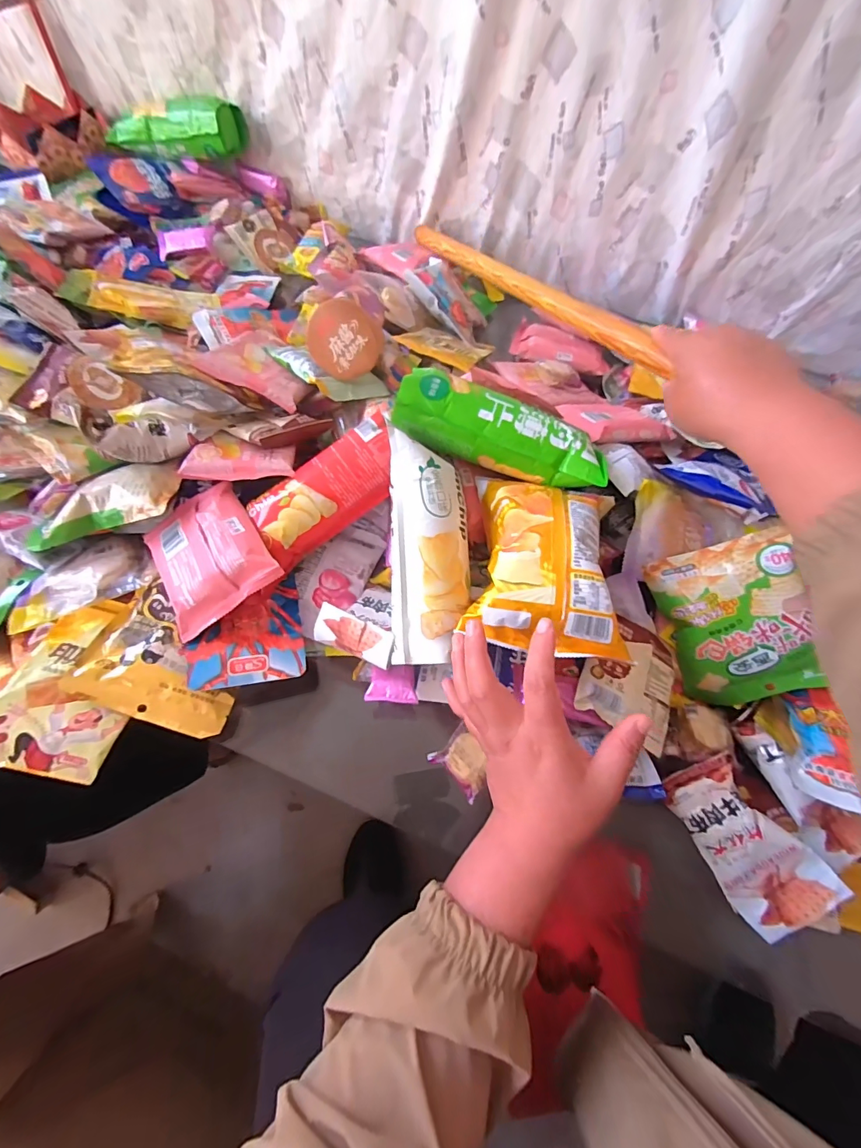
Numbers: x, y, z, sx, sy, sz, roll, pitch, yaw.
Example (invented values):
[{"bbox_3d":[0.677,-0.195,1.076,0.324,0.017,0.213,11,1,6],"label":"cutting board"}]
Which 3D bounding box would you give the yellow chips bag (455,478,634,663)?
[{"bbox_3d":[0.102,-0.015,0.384,0.122,0.046,0.162,11,65,2],"label":"yellow chips bag"}]

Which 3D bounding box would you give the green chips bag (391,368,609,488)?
[{"bbox_3d":[0.066,-0.134,0.407,0.197,0.049,0.052,17,65,5],"label":"green chips bag"}]

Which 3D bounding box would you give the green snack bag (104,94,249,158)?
[{"bbox_3d":[-0.398,-0.693,0.681,0.209,0.066,0.074,13,65,3],"label":"green snack bag"}]

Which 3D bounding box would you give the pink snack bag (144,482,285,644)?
[{"bbox_3d":[-0.212,-0.021,0.417,0.103,0.028,0.128,-37,69,3],"label":"pink snack bag"}]

